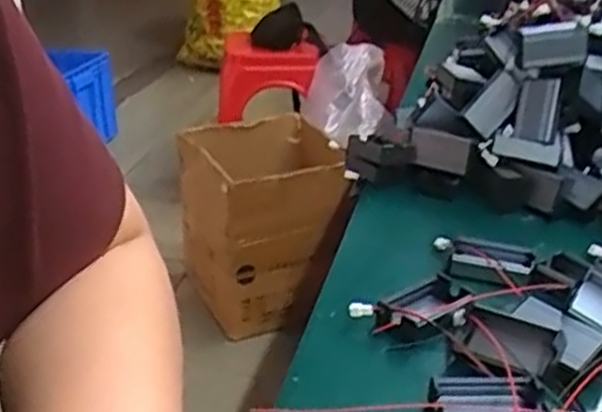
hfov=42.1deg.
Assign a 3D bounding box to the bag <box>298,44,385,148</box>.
[{"bbox_3d":[0.104,-0.274,1.881,0.199,0.173,0.257,0,25,-1],"label":"bag"}]

